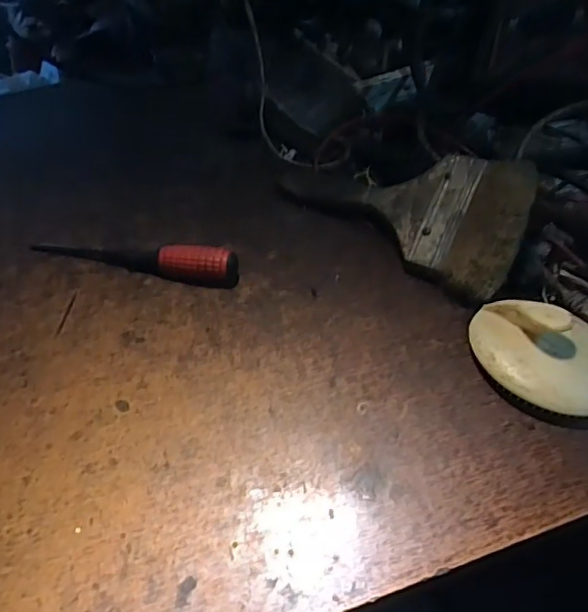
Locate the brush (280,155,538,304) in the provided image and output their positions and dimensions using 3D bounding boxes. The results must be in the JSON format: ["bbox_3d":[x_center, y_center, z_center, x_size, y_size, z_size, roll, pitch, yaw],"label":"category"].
[{"bbox_3d":[0.079,-0.080,0.435,0.195,0.020,0.097,26,86,35],"label":"brush"}]

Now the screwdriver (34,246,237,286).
[{"bbox_3d":[-0.122,-0.041,0.432,0.165,0.024,0.022,12,48,12],"label":"screwdriver"}]

